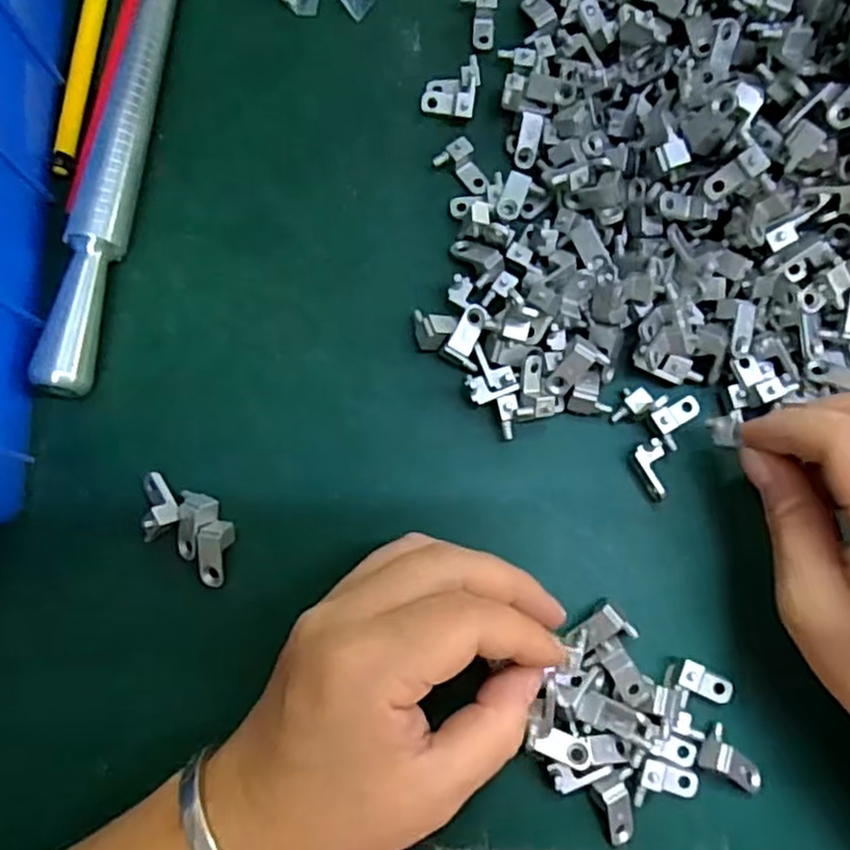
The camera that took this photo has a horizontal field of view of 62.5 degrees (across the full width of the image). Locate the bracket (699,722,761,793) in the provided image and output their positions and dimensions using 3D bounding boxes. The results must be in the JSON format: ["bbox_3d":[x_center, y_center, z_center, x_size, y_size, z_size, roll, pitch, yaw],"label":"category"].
[{"bbox_3d":[0.113,0.123,0.255,0.025,0.009,0.016,38,81,-10],"label":"bracket"}]

